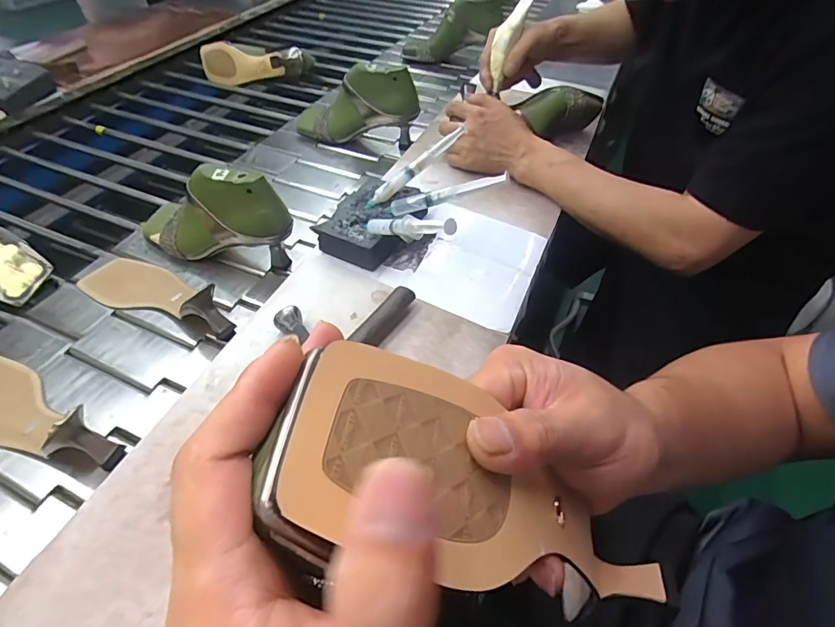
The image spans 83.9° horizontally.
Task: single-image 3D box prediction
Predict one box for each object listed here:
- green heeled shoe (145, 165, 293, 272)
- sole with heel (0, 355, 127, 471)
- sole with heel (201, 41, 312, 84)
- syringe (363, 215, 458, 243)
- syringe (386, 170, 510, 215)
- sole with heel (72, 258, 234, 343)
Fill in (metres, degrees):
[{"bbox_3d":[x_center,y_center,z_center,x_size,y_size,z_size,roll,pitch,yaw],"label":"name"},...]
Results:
[{"bbox_3d":[-0.256,-0.130,0.593,0.222,0.136,0.080,11,36,11],"label":"green heeled shoe"},{"bbox_3d":[-0.382,0.087,0.436,0.227,0.058,0.071,21,50,18],"label":"sole with heel"},{"bbox_3d":[-0.354,-0.532,0.998,0.238,0.074,0.056,8,50,9],"label":"sole with heel"},{"bbox_3d":[-0.016,-0.086,0.469,0.014,0.021,0.158,-34,28,-28],"label":"syringe"},{"bbox_3d":[0.029,-0.132,0.512,0.142,0.017,0.011,-9,43,24],"label":"syringe"},{"bbox_3d":[-0.313,-0.028,0.549,0.232,0.050,0.078,25,52,21],"label":"sole with heel"}]

